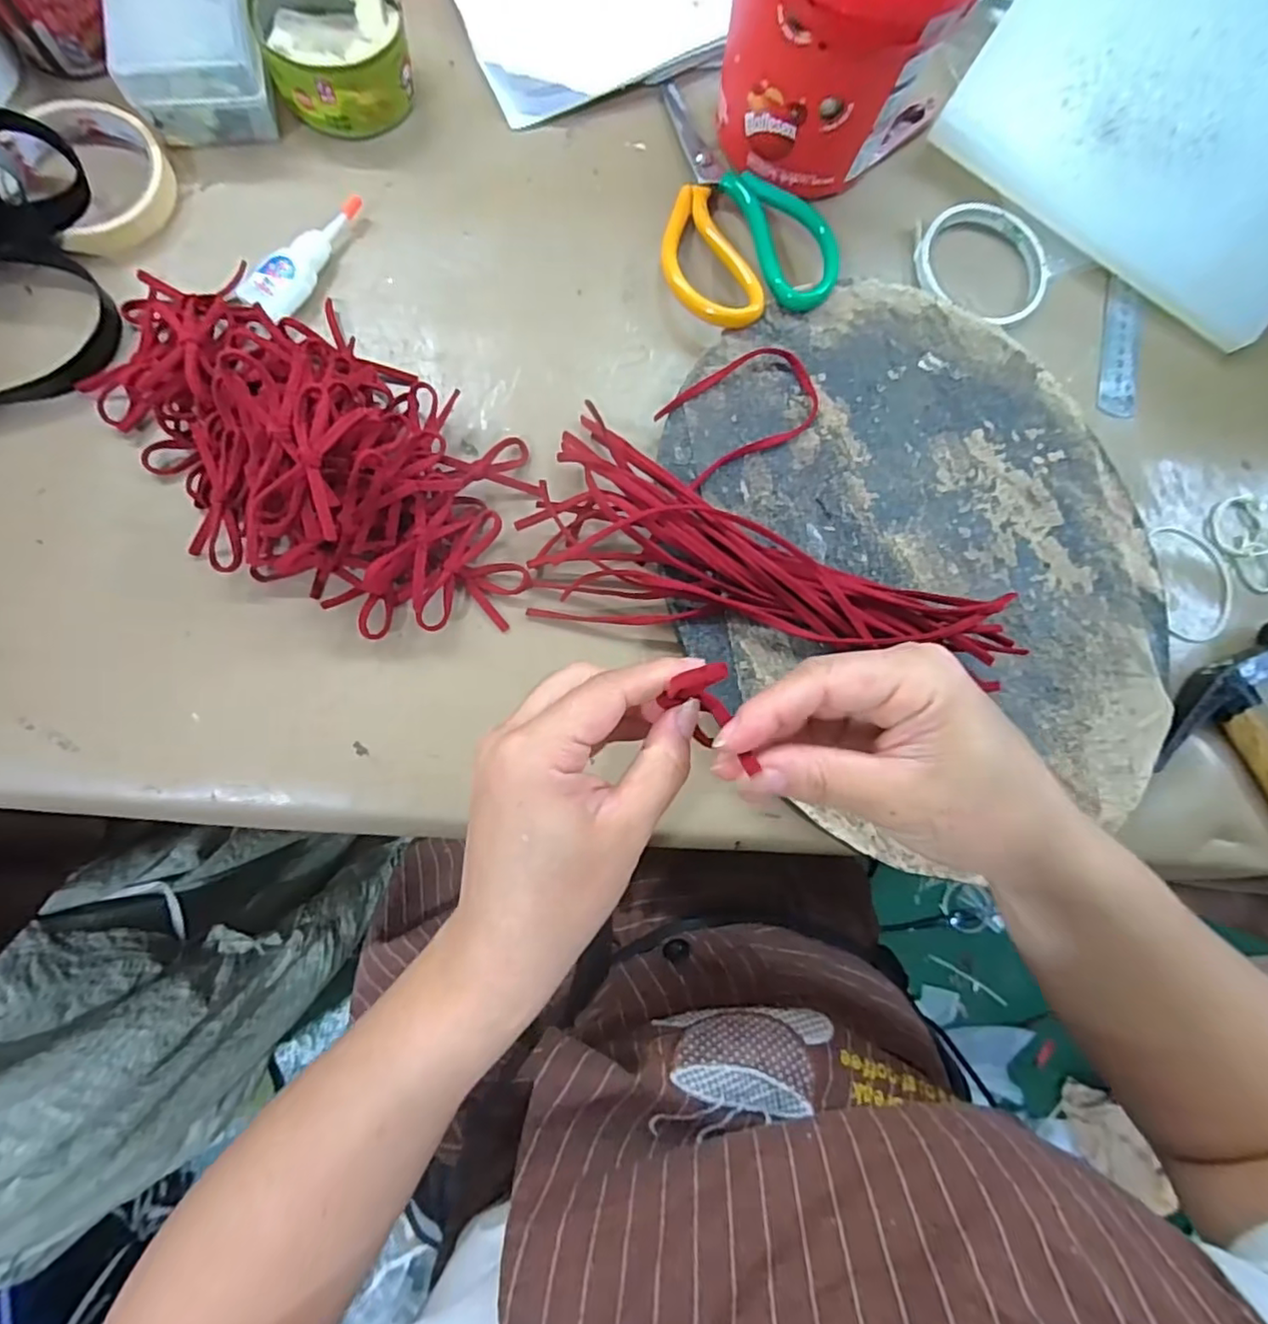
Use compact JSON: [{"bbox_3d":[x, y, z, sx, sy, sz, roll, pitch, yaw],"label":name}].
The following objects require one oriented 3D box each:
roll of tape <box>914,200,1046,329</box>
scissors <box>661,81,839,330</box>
[{"bbox_3d":[0.231,-0.259,0.408,0.087,0.013,0.088,1,81,-5],"label":"roll of tape"},{"bbox_3d":[0.046,-0.285,0.384,0.094,0.026,0.176,-29,85,-8],"label":"scissors"}]

